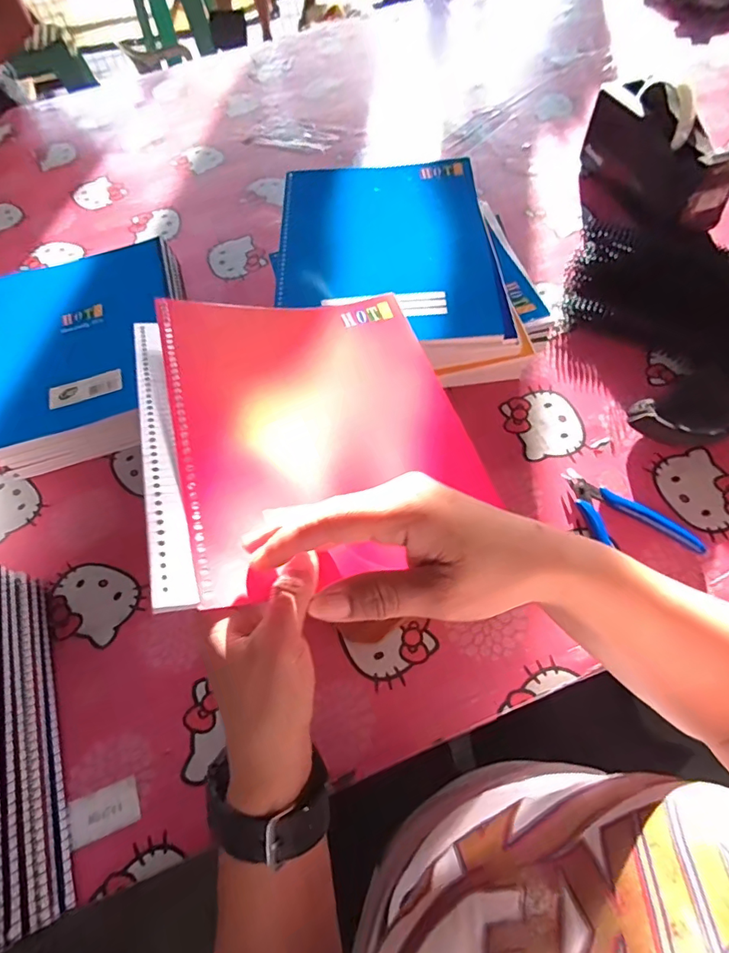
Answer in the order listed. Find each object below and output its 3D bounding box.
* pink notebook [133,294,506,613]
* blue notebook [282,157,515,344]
[{"bbox_3d":[-0.037,-0.044,0.327,0.213,0.019,0.242,-7,57,-22],"label":"pink notebook"},{"bbox_3d":[0.023,-0.225,0.455,0.204,0.009,0.246,-2,64,2],"label":"blue notebook"}]

